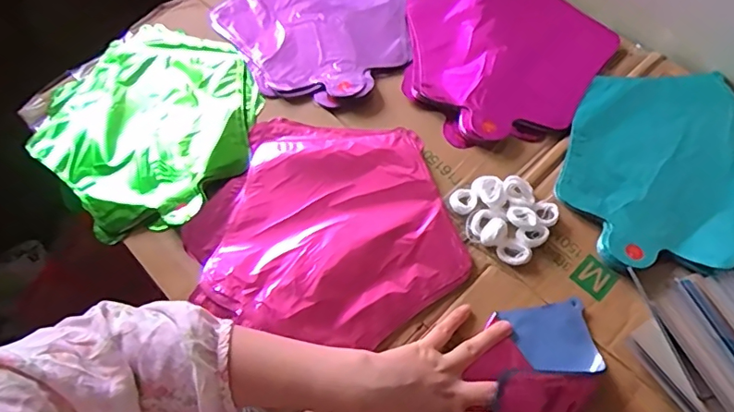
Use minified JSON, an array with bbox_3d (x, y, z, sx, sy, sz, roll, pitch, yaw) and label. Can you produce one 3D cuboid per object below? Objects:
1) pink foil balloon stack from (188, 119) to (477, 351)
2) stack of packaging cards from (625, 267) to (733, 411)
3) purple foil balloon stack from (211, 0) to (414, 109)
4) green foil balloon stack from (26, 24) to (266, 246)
[{"bbox_3d":[-0.034,0.013,0.495,0.245,0.010,0.217,8,64,7],"label":"pink foil balloon stack"},{"bbox_3d":[0.290,0.118,0.425,0.113,0.031,0.137,-27,65,-11],"label":"stack of packaging cards"},{"bbox_3d":[-0.051,-0.228,0.622,0.230,0.013,0.232,34,70,18],"label":"purple foil balloon stack"},{"bbox_3d":[-0.230,-0.091,0.563,0.221,0.029,0.249,-42,68,-17],"label":"green foil balloon stack"}]

